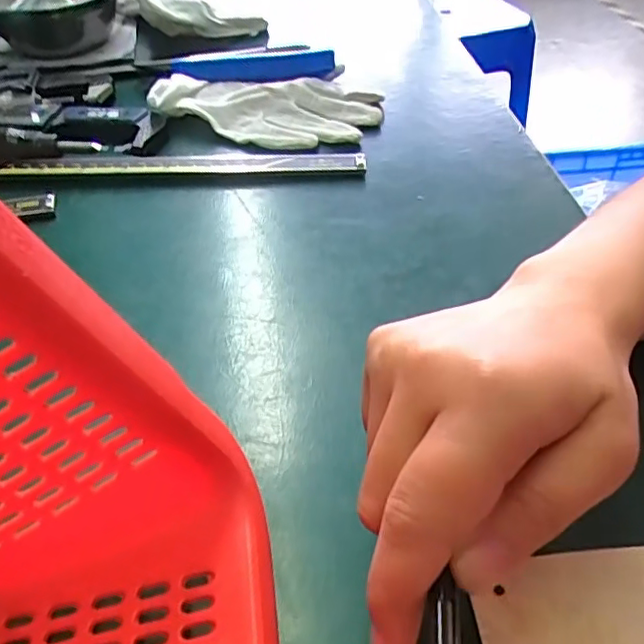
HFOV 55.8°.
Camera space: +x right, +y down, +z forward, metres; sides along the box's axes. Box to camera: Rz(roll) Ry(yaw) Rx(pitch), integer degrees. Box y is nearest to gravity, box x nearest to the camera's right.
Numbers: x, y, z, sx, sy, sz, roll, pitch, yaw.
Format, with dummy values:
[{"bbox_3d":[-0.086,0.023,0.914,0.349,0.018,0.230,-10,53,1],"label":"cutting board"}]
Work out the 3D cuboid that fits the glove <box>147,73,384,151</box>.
[{"bbox_3d":[-0.036,-0.148,0.420,0.145,0.027,0.065,10,45,9],"label":"glove"}]

